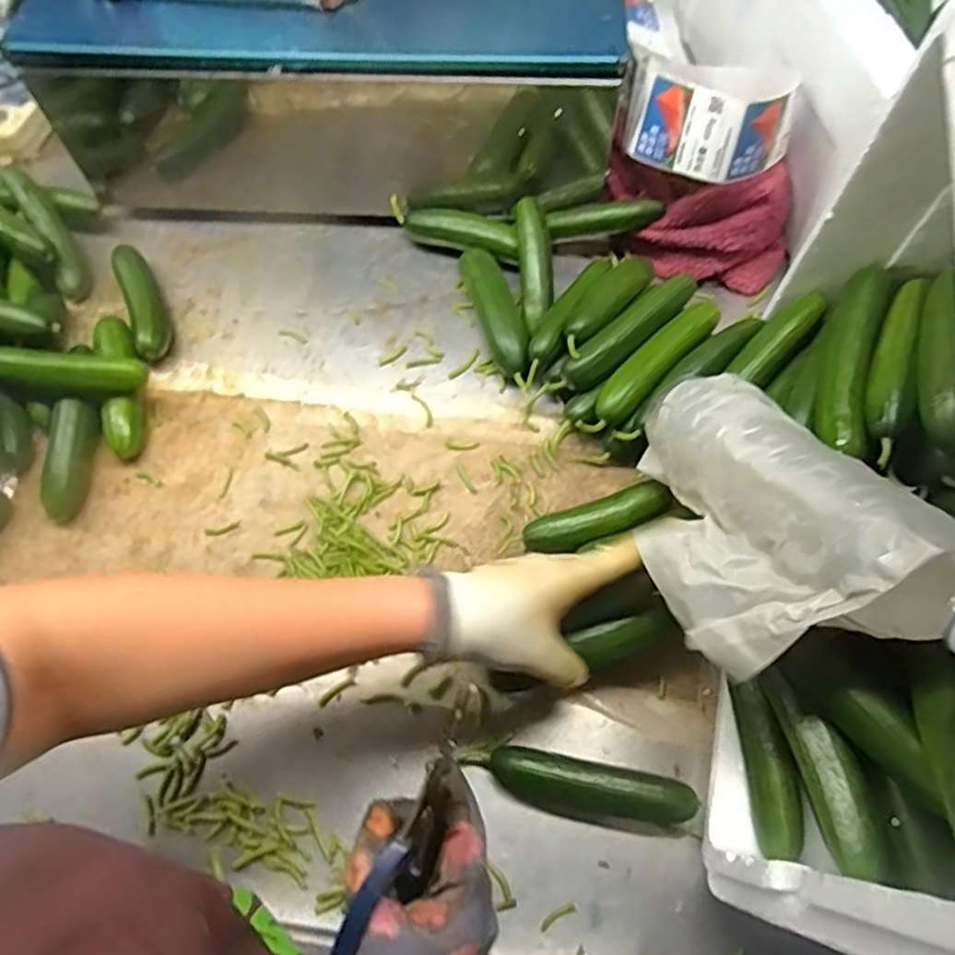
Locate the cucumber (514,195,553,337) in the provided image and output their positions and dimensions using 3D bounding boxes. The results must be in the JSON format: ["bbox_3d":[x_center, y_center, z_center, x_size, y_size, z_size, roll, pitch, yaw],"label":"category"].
[{"bbox_3d":[0.051,-0.188,0.586,0.030,0.025,0.124,-3,80,0],"label":"cucumber"}]

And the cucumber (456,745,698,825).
[{"bbox_3d":[0.062,0.196,0.426,0.144,0.026,0.034,7,65,5],"label":"cucumber"}]

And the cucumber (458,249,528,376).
[{"bbox_3d":[0.015,-0.148,0.596,0.028,0.043,0.137,-16,65,-6],"label":"cucumber"}]

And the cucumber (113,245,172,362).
[{"bbox_3d":[-0.303,-0.158,0.607,0.030,0.030,0.133,-24,66,-10],"label":"cucumber"}]

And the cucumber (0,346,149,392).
[{"bbox_3d":[-0.328,-0.085,0.530,0.120,0.025,0.027,3,64,3],"label":"cucumber"}]

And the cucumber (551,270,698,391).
[{"bbox_3d":[0.121,-0.114,0.533,0.137,0.028,0.031,-38,69,-15],"label":"cucumber"}]

